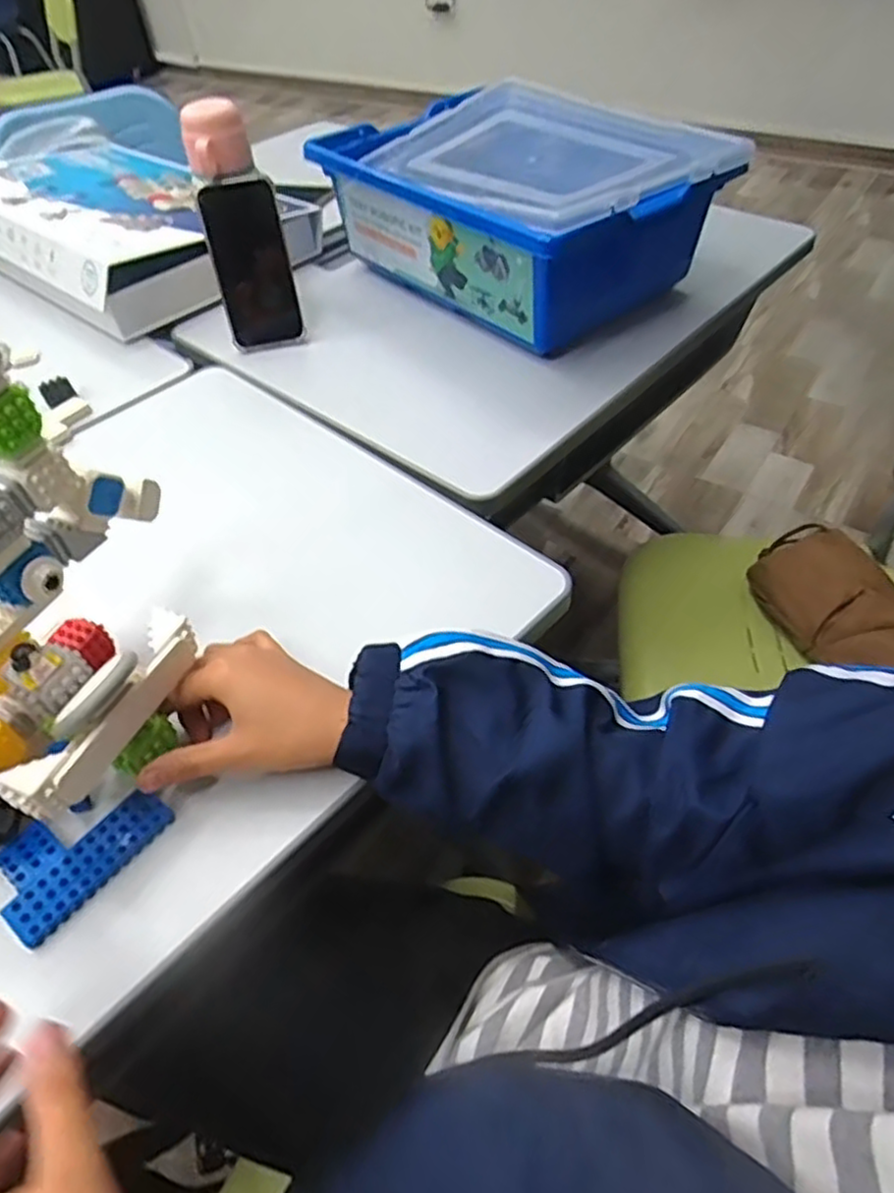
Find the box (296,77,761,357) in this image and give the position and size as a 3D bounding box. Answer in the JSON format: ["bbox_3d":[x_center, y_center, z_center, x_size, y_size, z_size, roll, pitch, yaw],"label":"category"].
[{"bbox_3d":[0.073,-0.438,0.788,0.269,0.144,0.404,-35,55,-24],"label":"box"}]

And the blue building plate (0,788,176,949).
[{"bbox_3d":[-0.220,0.149,0.416,0.061,0.013,0.094,28,56,26],"label":"blue building plate"}]

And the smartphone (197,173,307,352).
[{"bbox_3d":[-0.207,-0.353,0.748,0.082,0.162,0.010,-13,28,-6],"label":"smartphone"}]

